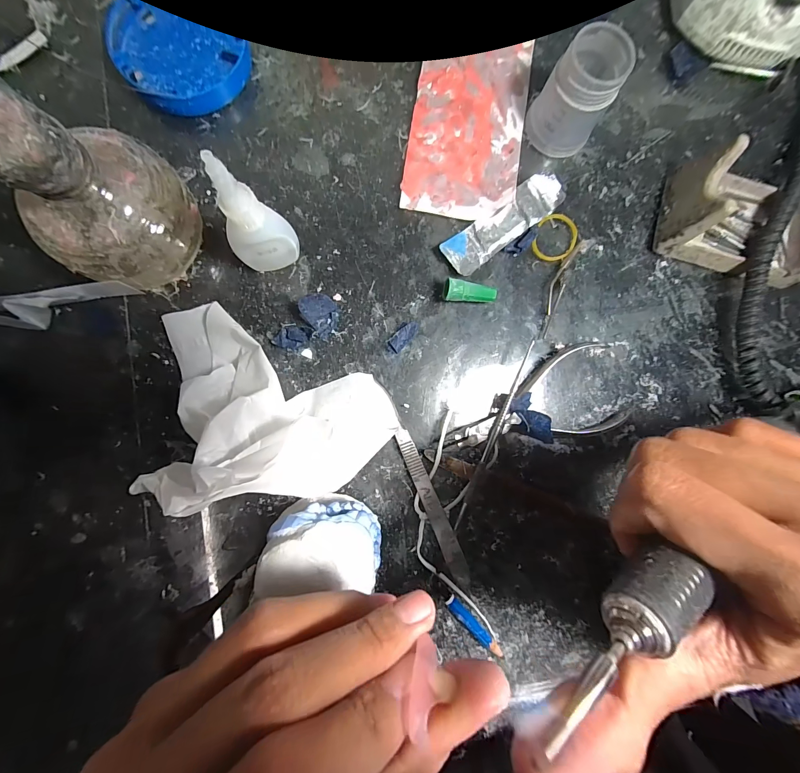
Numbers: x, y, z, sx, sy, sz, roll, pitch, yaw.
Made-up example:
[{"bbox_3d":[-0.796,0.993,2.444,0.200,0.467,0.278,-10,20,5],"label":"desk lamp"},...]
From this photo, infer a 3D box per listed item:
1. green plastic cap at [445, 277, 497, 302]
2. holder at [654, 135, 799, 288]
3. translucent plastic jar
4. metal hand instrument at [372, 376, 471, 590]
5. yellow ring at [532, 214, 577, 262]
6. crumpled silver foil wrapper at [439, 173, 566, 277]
[{"bbox_3d":[0.044,-0.061,0.222,0.035,0.015,0.012,-1,87,-4],"label":"green plastic cap"},{"bbox_3d":[0.227,-0.111,0.222,0.092,0.045,0.060,14,86,-3],"label":"holder"},{"bbox_3d":[0.111,-0.181,0.214,0.041,0.050,0.043,0,87,-4],"label":"translucent plastic jar"},{"bbox_3d":[0.015,0.058,0.214,0.012,0.009,0.132,-21,89,-5],"label":"metal hand instrument"},{"bbox_3d":[0.106,-0.101,0.233,0.028,0.004,0.034,21,86,-3],"label":"yellow ring"},{"bbox_3d":[0.067,-0.106,0.227,0.086,0.013,0.026,-38,90,-5],"label":"crumpled silver foil wrapper"}]

